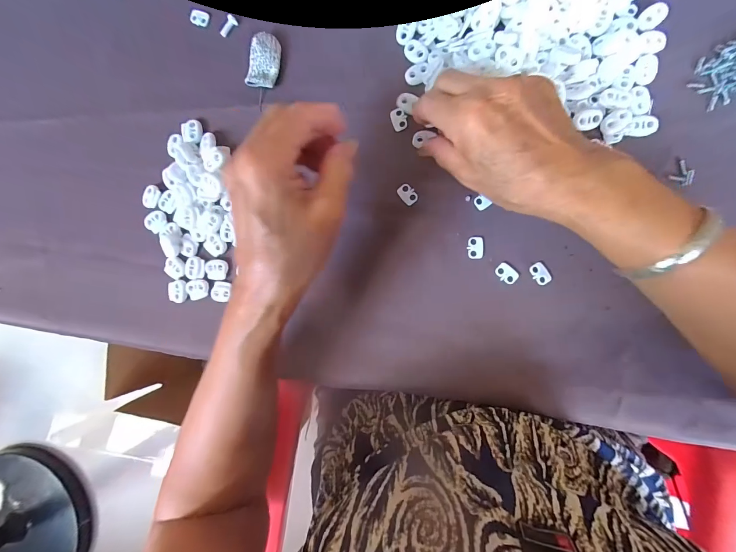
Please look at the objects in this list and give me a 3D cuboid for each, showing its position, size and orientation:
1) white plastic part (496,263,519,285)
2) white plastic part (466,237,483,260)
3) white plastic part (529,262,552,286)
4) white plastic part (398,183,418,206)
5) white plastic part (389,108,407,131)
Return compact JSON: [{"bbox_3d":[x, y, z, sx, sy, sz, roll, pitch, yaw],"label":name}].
[{"bbox_3d":[0.118,-0.002,0.275,0.019,0.004,0.014,39,97,5],"label":"white plastic part"},{"bbox_3d":[0.092,-0.024,0.279,0.013,0.004,0.019,-3,92,8],"label":"white plastic part"},{"bbox_3d":[0.144,-0.002,0.270,0.013,0.004,0.019,-33,88,8],"label":"white plastic part"},{"bbox_3d":[0.035,-0.072,0.285,0.013,0.004,0.020,-35,87,8],"label":"white plastic part"},{"bbox_3d":[0.027,-0.138,0.285,0.013,0.004,0.019,-20,89,8],"label":"white plastic part"}]

